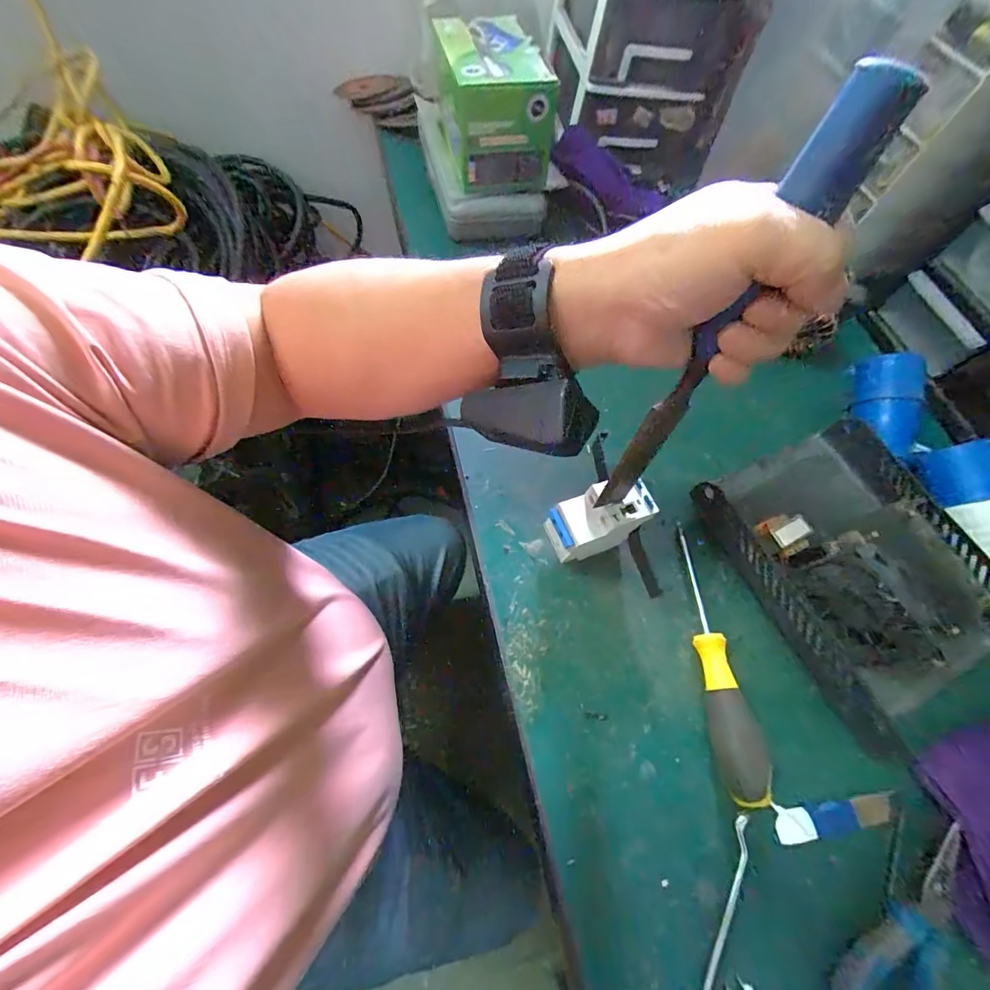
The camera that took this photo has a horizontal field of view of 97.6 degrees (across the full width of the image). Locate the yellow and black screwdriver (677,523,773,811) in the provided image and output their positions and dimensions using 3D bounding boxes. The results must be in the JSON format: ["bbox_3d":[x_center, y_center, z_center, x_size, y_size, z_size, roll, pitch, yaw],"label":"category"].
[{"bbox_3d":[0.169,0.119,0.337,0.026,0.027,0.201,-1,64,-8],"label":"yellow and black screwdriver"}]

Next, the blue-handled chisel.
[{"bbox_3d":[0.106,-0.065,0.226,0.024,0.230,0.023,35,51,14],"label":"blue-handled chisel"}]

